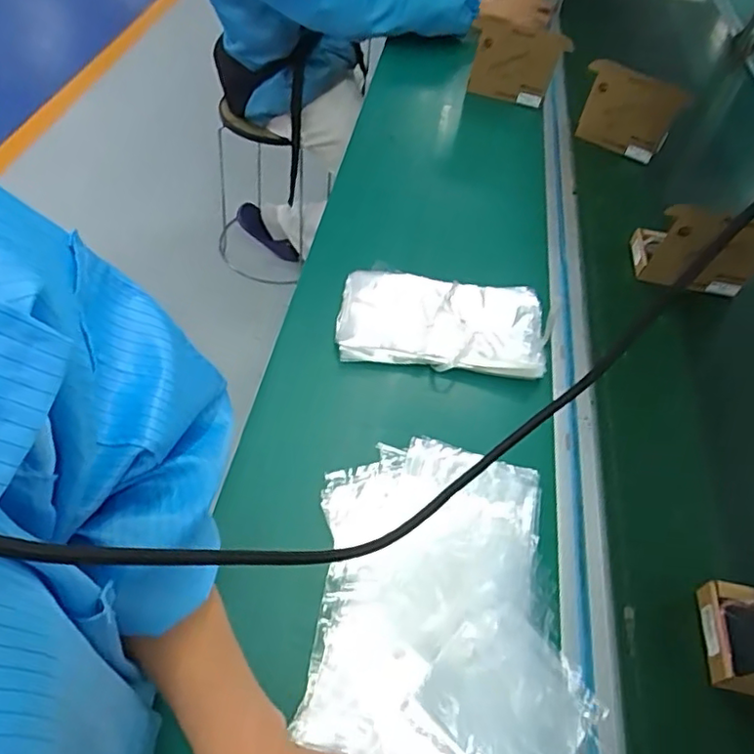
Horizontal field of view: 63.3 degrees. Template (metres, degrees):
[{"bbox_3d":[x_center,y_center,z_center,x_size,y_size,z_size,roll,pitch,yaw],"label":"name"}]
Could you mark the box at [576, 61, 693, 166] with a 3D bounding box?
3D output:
[{"bbox_3d":[0.382,-0.404,0.944,0.147,0.113,0.026,26,48,7],"label":"box"}]

